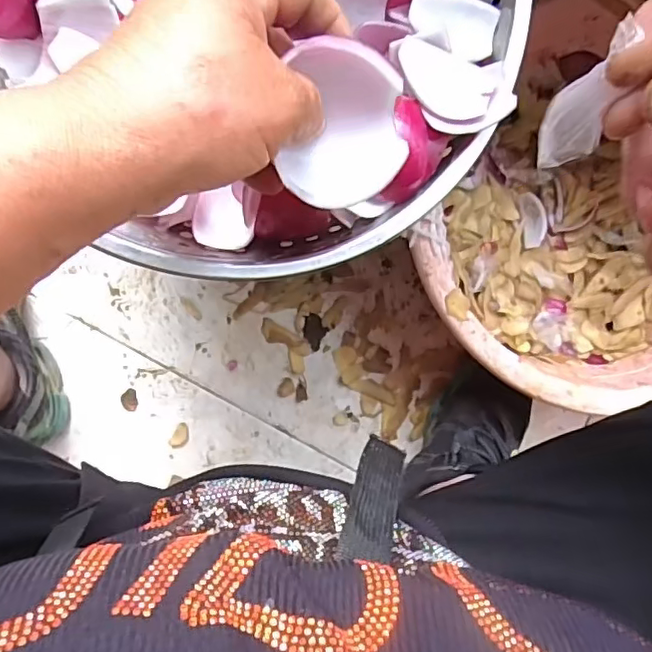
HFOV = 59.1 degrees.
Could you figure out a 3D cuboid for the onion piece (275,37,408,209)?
[{"bbox_3d":[0.010,-0.084,0.248,0.051,0.038,0.062,1,91,-8],"label":"onion piece"}]

